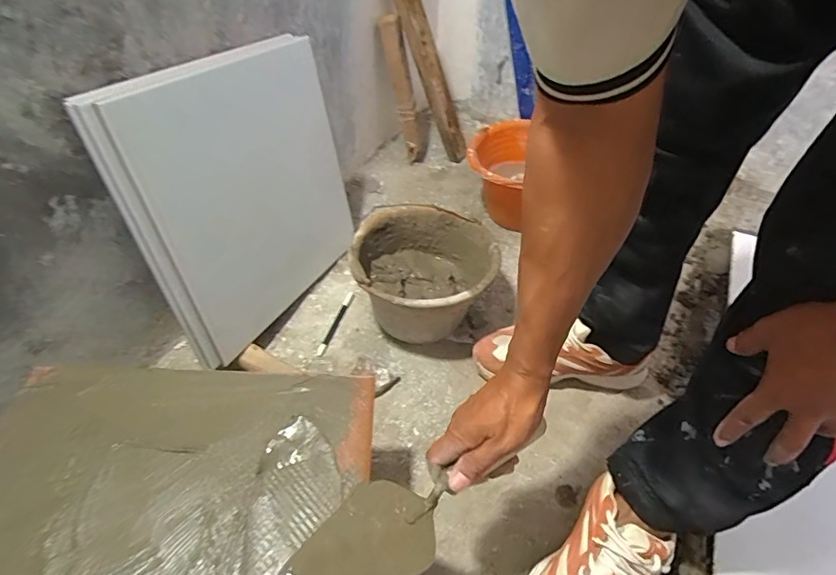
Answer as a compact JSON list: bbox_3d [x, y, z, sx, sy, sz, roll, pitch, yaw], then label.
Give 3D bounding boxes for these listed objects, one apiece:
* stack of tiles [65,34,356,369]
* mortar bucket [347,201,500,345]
[{"bbox_3d":[-0.256,-0.153,0.779,0.029,0.409,0.428,9,39,24],"label":"stack of tiles"},{"bbox_3d":[0.010,-0.013,0.841,0.229,0.168,0.247,1,46,-1],"label":"mortar bucket"}]

